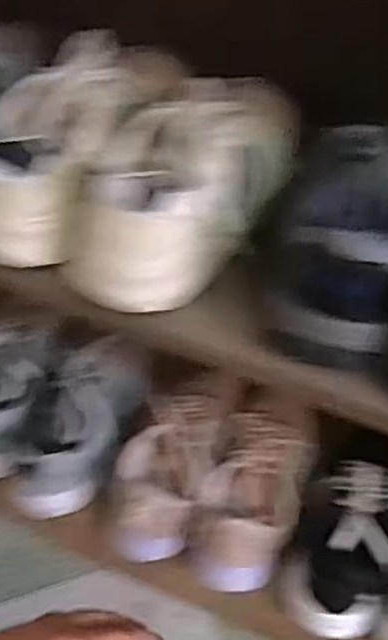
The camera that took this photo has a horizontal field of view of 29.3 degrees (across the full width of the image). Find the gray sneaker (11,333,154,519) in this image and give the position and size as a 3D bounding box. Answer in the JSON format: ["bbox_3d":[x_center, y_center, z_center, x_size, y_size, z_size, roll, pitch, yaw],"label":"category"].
[{"bbox_3d":[-0.125,0.107,0.824,0.102,0.086,0.217,16,49,9],"label":"gray sneaker"}]

